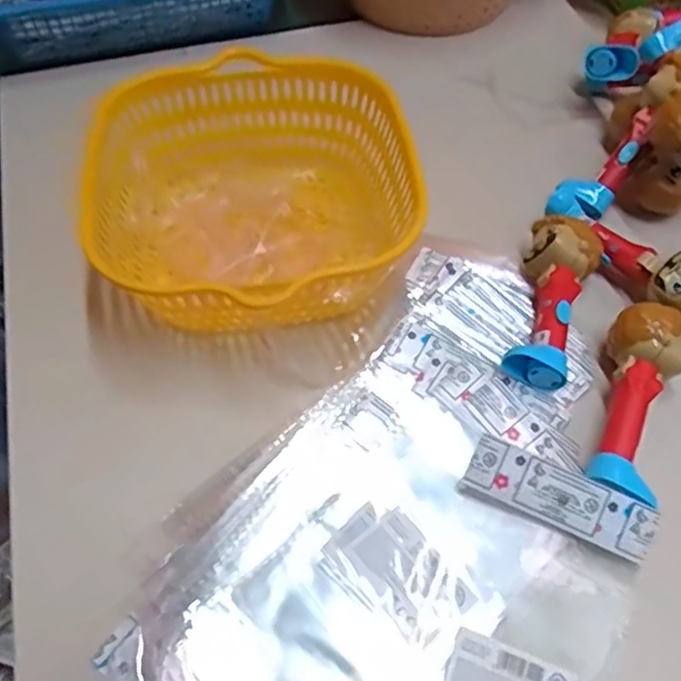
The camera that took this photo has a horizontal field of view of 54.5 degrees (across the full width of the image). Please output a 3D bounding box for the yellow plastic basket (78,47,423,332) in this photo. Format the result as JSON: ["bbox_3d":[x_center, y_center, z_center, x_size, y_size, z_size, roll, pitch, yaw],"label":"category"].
[{"bbox_3d":[-0.053,-0.089,0.429,0.186,0.082,0.204,-5,56,-4],"label":"yellow plastic basket"}]

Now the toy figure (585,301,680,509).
[{"bbox_3d":[0.166,0.031,0.370,0.045,0.038,0.117,19,57,12],"label":"toy figure"}]

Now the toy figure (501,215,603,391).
[{"bbox_3d":[0.130,-0.025,0.410,0.042,0.041,0.119,18,57,11],"label":"toy figure"}]

